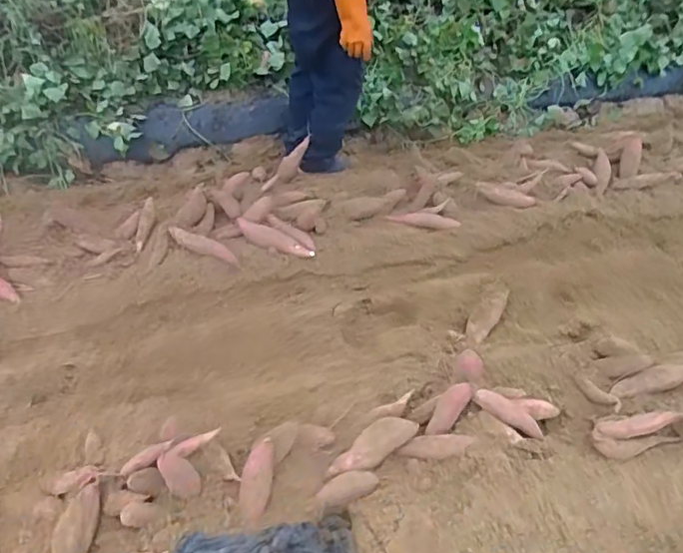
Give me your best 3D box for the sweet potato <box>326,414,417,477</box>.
[{"bbox_3d":[0.079,0.463,1.535,0.272,0.068,0.097,-29,56,-11],"label":"sweet potato"}]

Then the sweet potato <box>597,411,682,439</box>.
[{"bbox_3d":[0.809,0.401,1.531,0.218,0.046,0.052,-13,48,3],"label":"sweet potato"}]

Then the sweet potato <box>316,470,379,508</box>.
[{"bbox_3d":[0.014,0.556,1.482,0.166,0.051,0.064,-12,52,-16],"label":"sweet potato"}]

